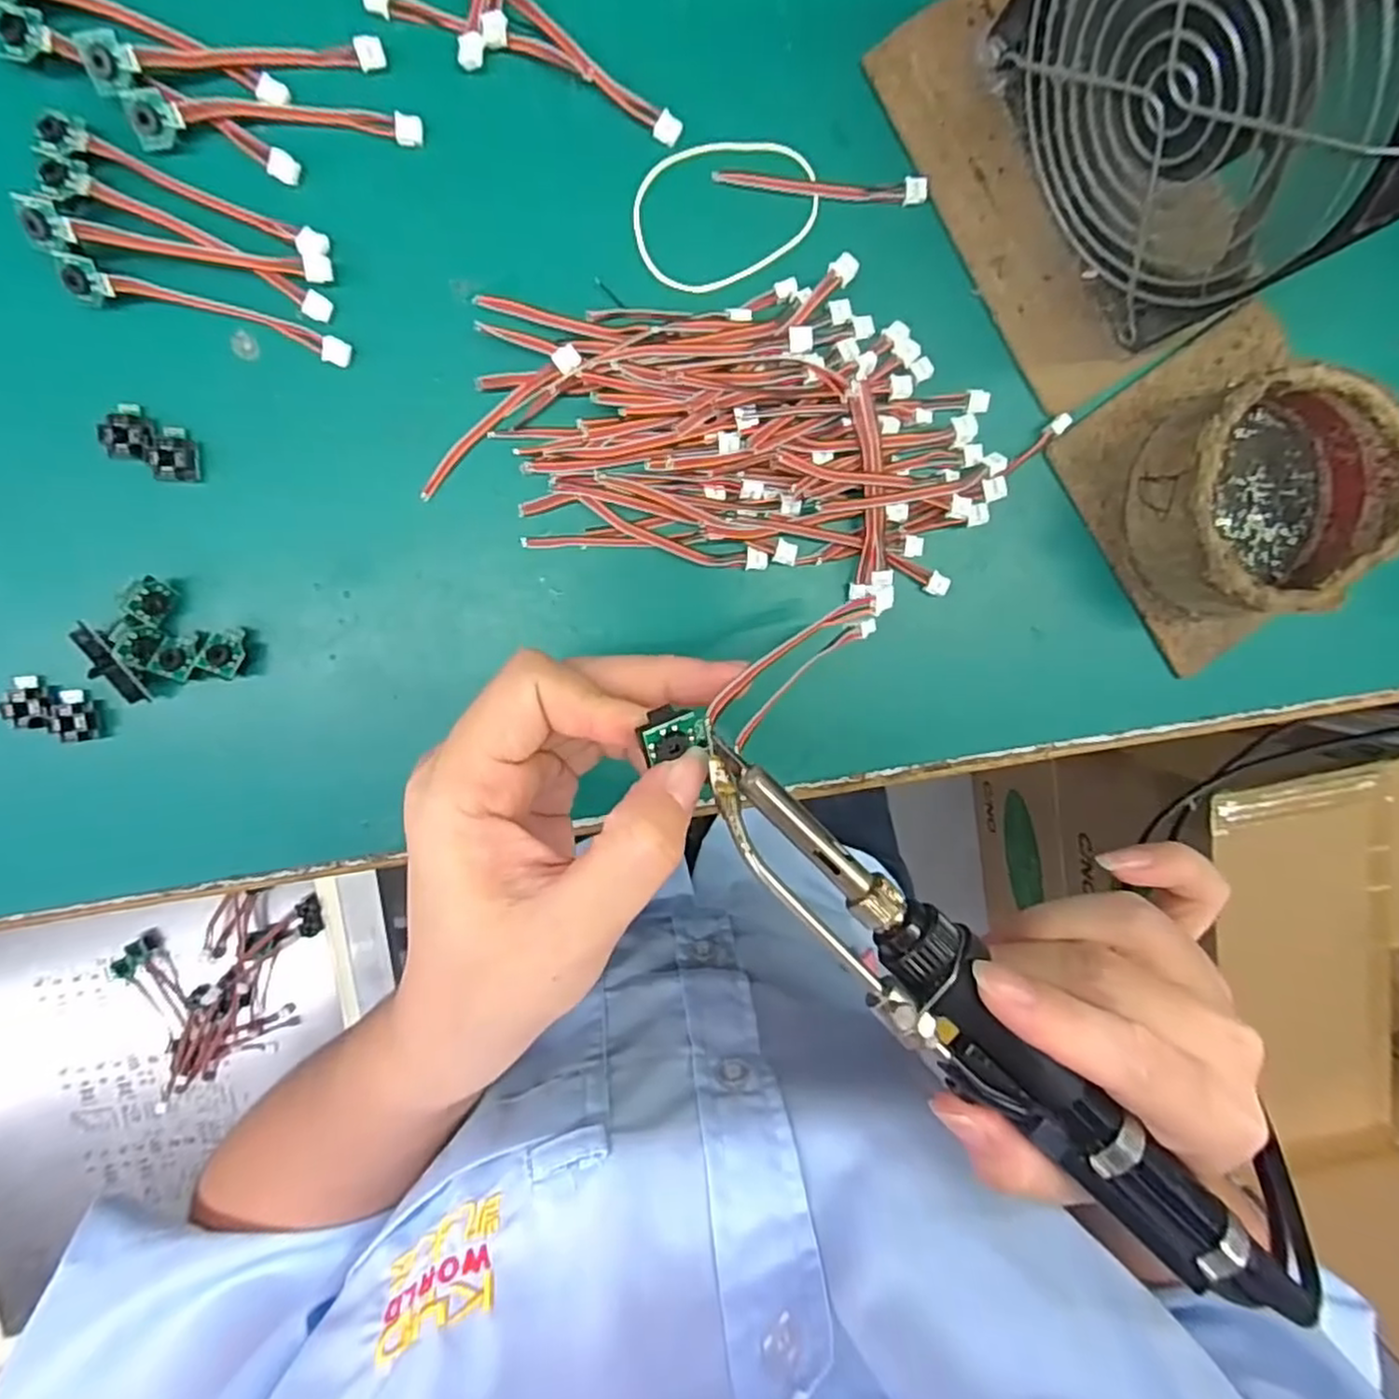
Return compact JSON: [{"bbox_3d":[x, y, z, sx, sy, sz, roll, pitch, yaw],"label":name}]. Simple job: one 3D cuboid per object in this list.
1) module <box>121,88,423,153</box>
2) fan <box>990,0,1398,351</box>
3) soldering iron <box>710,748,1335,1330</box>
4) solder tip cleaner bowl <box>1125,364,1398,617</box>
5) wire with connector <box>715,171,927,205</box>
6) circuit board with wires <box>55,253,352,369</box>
[{"bbox_3d":[-0.139,-0.191,0.233,0.089,0.008,0.015,-5,99,-4],"label":"module"},{"bbox_3d":[0.144,-0.172,0.199,0.029,0.128,0.123,-35,99,1],"label":"fan"},{"bbox_3d":[0.086,0.092,0.185,0.223,0.033,0.033,43,93,-4],"label":"soldering iron"},{"bbox_3d":[0.205,-0.073,0.260,0.081,0.043,0.079,-1,98,-5],"label":"solder tip cleaner bowl"},{"bbox_3d":[0.044,-0.183,0.253,0.075,0.004,0.009,-1,98,-5],"label":"wire with connector"},{"bbox_3d":[-0.165,-0.130,0.239,0.088,0.009,0.012,11,97,-6],"label":"circuit board with wires"}]

